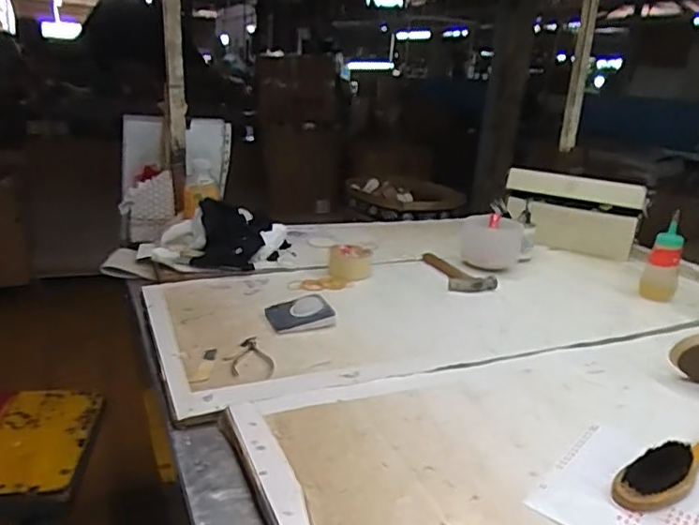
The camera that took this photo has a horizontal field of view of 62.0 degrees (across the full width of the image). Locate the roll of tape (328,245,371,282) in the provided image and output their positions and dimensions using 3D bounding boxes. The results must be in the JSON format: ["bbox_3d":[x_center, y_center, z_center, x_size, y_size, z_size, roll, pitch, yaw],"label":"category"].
[{"bbox_3d":[0.003,-0.001,1.162,0.087,0.046,0.092,3,19,-6],"label":"roll of tape"}]

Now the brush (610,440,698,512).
[{"bbox_3d":[0.355,0.210,0.622,0.214,0.034,0.048,-9,23,-36],"label":"brush"}]

